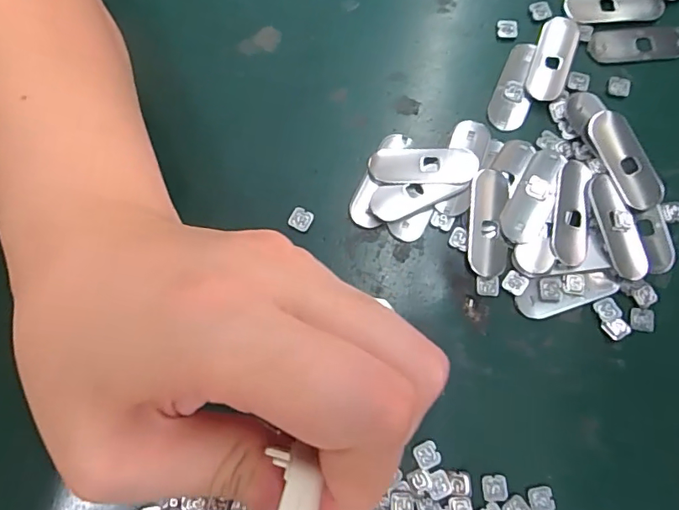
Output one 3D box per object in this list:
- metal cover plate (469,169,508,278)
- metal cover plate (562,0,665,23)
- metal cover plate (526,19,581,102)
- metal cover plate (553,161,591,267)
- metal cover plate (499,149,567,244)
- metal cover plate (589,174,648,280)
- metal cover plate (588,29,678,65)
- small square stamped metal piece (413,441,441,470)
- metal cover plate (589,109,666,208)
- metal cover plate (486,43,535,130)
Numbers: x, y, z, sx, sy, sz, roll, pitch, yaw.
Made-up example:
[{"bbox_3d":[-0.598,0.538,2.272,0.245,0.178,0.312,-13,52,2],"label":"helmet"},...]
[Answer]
[{"bbox_3d":[0.070,-0.016,0.230,0.018,0.004,0.050,5,78,1],"label":"metal cover plate"},{"bbox_3d":[0.144,-0.130,0.256,0.051,0.004,0.019,1,77,0],"label":"metal cover plate"},{"bbox_3d":[0.108,-0.100,0.249,0.018,0.006,0.046,19,78,4],"label":"metal cover plate"},{"bbox_3d":[0.109,-0.020,0.229,0.016,0.004,0.050,8,78,2],"label":"metal cover plate"},{"bbox_3d":[0.092,-0.029,0.232,0.017,0.004,0.050,32,80,7],"label":"metal cover plate"},{"bbox_3d":[0.132,-0.014,0.229,0.018,0.004,0.050,-13,78,-3],"label":"metal cover plate"},{"bbox_3d":[0.155,-0.108,0.253,0.050,0.004,0.019,-4,77,-1],"label":"metal cover plate"},{"bbox_3d":[0.038,0.086,0.210,0.010,0.004,0.010,-25,79,-5],"label":"small square stamped metal piece"},{"bbox_3d":[0.137,-0.045,0.236,0.021,0.008,0.050,-29,79,-6],"label":"metal cover plate"},{"bbox_3d":[0.090,-0.086,0.249,0.019,0.004,0.049,23,79,5],"label":"metal cover plate"}]

